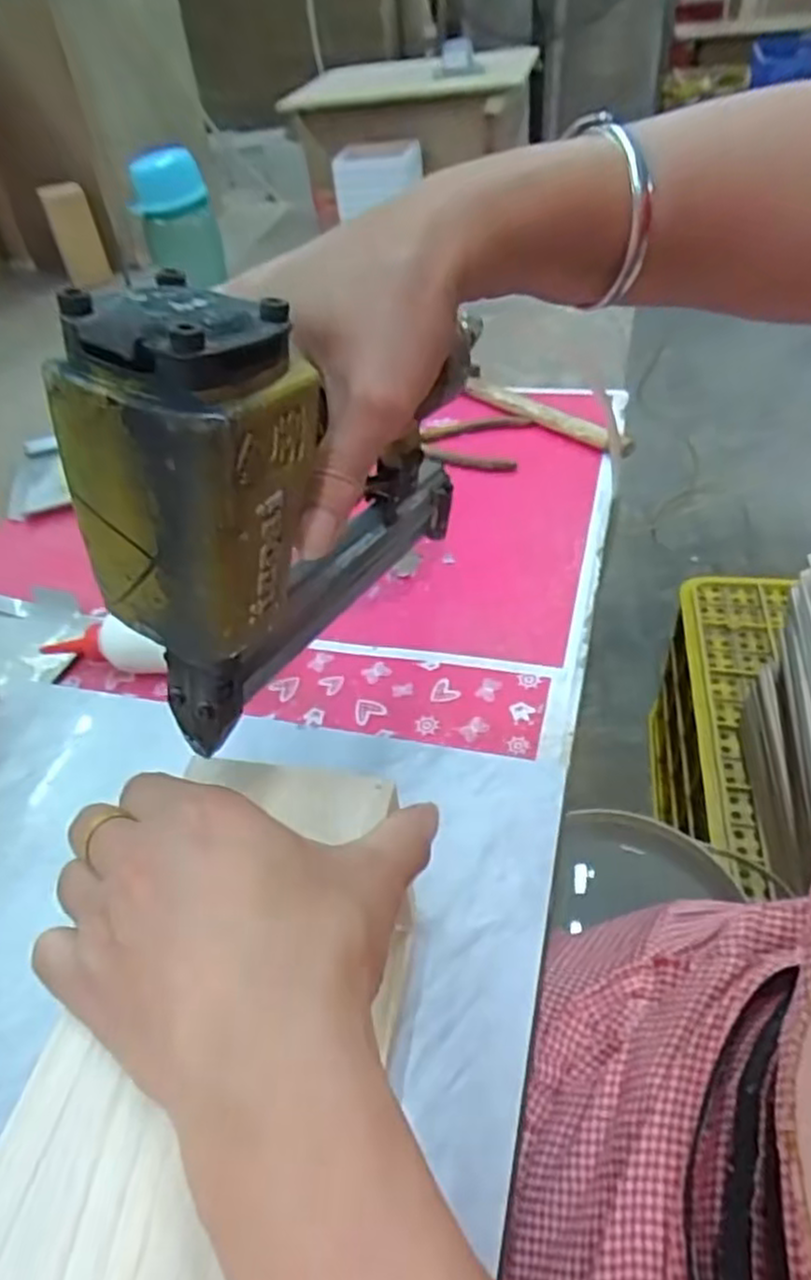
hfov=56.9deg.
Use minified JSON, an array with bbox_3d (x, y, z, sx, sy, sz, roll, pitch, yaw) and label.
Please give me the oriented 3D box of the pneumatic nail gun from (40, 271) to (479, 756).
[{"bbox_3d":[-0.026,-0.070,0.281,0.051,0.158,0.201,20,50,25],"label":"pneumatic nail gun"}]

